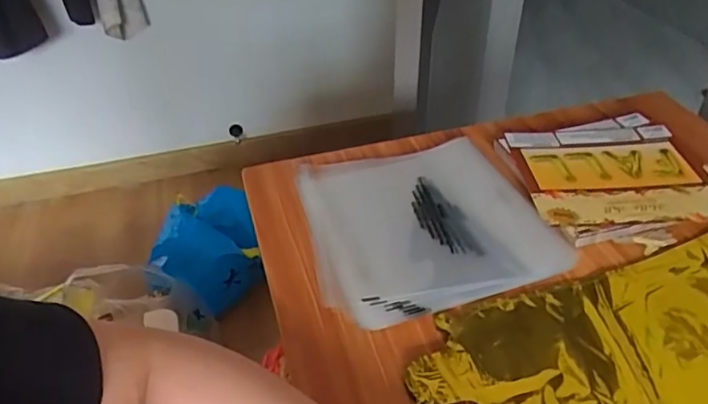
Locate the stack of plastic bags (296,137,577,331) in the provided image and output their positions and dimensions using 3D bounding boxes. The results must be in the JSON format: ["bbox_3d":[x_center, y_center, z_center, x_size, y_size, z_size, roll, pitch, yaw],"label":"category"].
[{"bbox_3d":[0.057,0.012,0.552,0.210,0.019,0.219,-15,42,-15],"label":"stack of plastic bags"}]

